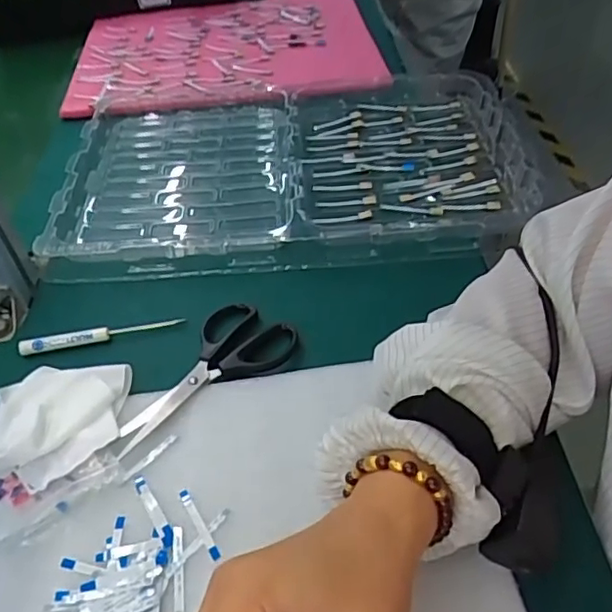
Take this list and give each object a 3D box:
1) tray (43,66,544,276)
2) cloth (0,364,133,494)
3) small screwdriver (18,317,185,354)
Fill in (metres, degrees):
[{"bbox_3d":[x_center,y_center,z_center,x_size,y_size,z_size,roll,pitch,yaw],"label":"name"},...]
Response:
[{"bbox_3d":[-0.023,-0.152,0.641,0.448,0.036,0.309,-3,45,1],"label":"tray"},{"bbox_3d":[-0.174,0.078,0.416,0.088,0.021,0.094,5,46,8],"label":"cloth"},{"bbox_3d":[-0.166,0.023,0.489,0.131,0.010,0.009,-10,45,-6],"label":"small screwdriver"}]

